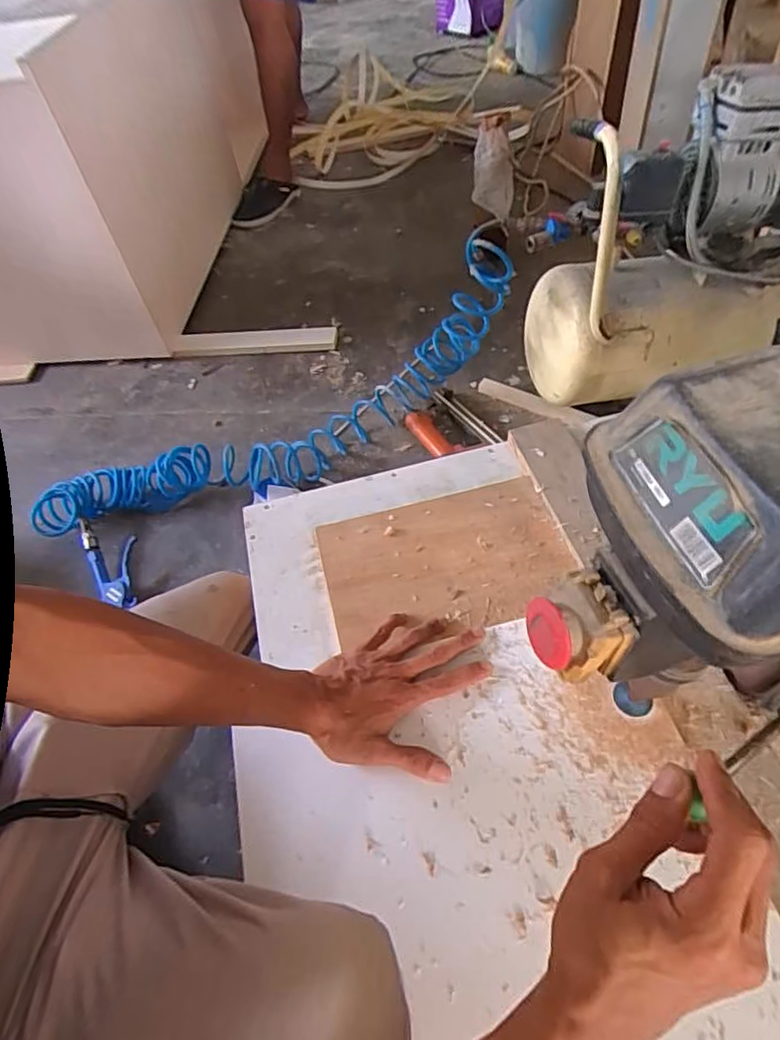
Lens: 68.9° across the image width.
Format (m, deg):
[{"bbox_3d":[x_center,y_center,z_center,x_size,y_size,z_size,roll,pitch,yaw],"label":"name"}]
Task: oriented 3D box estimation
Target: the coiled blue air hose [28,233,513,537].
[{"bbox_3d":[-0.189,-0.175,1.020,0.950,0.310,0.150,-24,52,3],"label":"coiled blue air hose"}]

